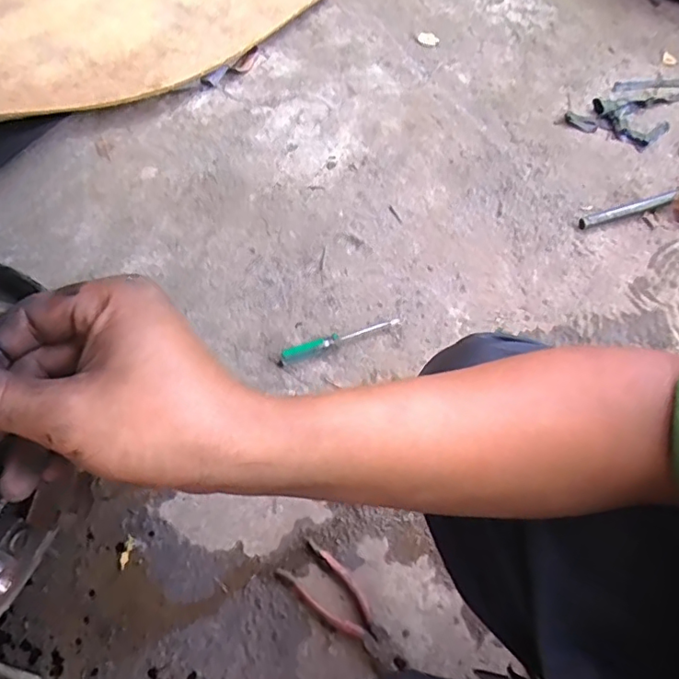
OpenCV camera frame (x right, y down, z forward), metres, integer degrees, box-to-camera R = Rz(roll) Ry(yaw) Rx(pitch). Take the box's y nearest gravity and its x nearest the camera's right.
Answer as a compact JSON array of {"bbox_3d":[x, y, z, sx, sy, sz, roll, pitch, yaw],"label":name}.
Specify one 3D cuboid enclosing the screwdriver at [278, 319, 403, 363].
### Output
[{"bbox_3d":[0.003,-0.003,0.809,0.180,0.025,0.022,-21,65,-9],"label":"screwdriver"}]

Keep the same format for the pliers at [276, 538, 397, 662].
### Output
[{"bbox_3d":[0.005,0.310,0.647,0.157,0.012,0.057,39,70,18],"label":"pliers"}]

